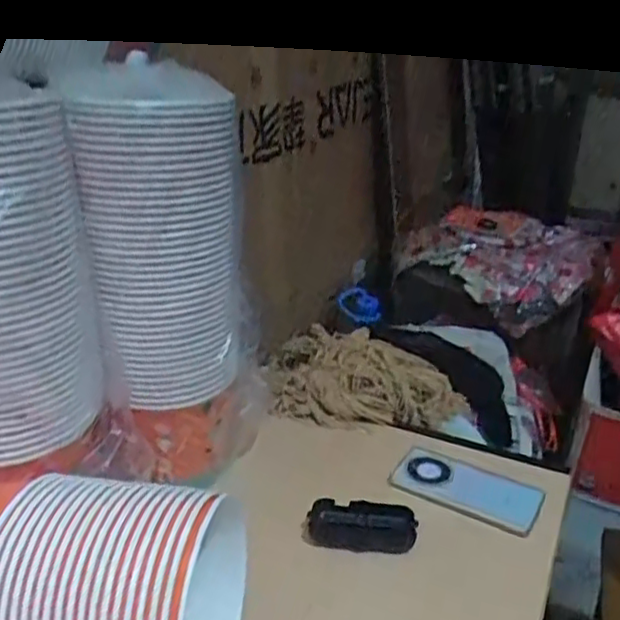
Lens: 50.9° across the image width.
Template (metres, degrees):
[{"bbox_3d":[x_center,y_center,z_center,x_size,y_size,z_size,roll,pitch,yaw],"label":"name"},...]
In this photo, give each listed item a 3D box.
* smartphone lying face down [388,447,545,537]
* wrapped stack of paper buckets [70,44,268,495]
[{"bbox_3d":[0.184,0.210,0.769,0.164,0.014,0.083,17,33,19],"label":"smartphone lying face down"},{"bbox_3d":[-0.135,-0.022,0.653,0.147,0.419,0.141,-4,25,-9],"label":"wrapped stack of paper buckets"}]

